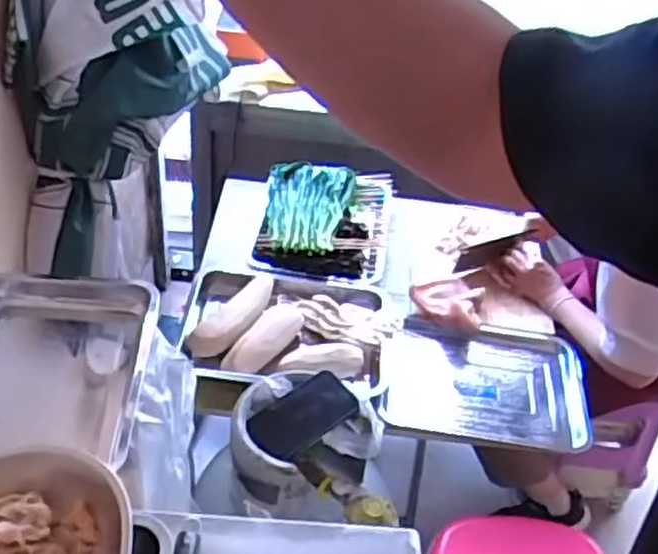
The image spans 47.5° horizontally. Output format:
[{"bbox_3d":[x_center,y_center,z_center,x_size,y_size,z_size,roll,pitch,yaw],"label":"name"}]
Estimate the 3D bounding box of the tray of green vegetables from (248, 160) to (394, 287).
[{"bbox_3d":[-0.006,-0.115,1.491,0.252,0.079,0.306,8,41,0],"label":"tray of green vegetables"}]

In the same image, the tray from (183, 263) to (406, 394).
[{"bbox_3d":[-0.067,0.086,1.302,0.358,0.070,0.250,3,41,-5],"label":"tray"}]

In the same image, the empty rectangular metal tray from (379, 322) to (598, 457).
[{"bbox_3d":[0.270,0.175,1.297,0.364,0.038,0.238,11,47,-7],"label":"empty rectangular metal tray"}]

